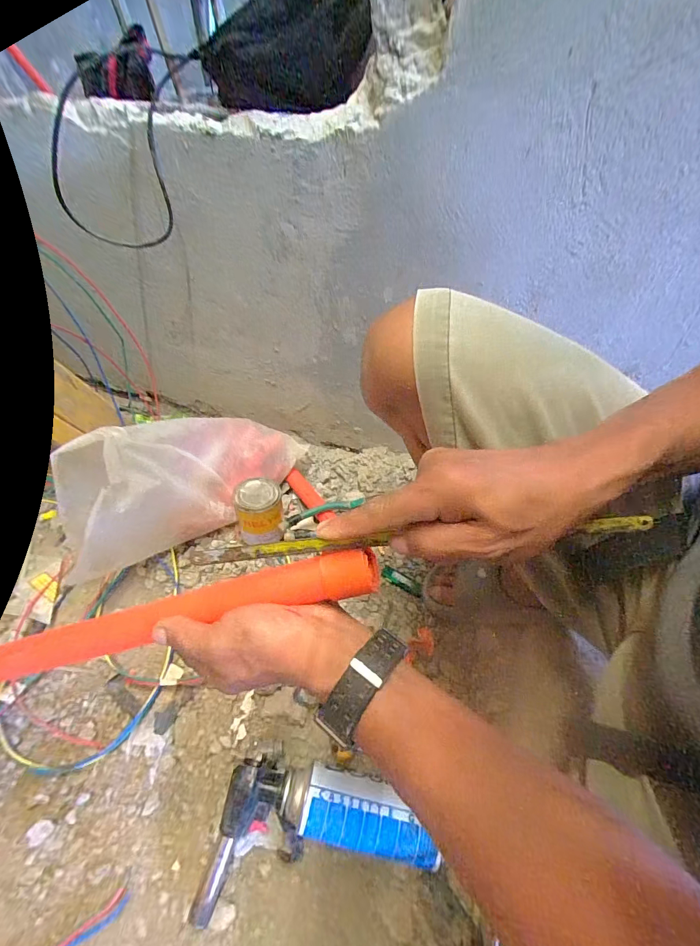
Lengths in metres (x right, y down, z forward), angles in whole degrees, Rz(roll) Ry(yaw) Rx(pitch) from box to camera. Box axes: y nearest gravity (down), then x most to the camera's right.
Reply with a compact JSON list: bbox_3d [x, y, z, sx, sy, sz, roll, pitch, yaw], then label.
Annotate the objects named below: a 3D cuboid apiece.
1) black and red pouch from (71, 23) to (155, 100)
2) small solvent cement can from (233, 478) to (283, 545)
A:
[{"bbox_3d":[-0.377,-0.652,0.637,0.155,0.071,0.028,0,45,23],"label":"black and red pouch"},{"bbox_3d":[-0.163,0.076,0.710,0.080,0.113,0.081,1,48,-1],"label":"small solvent cement can"}]

